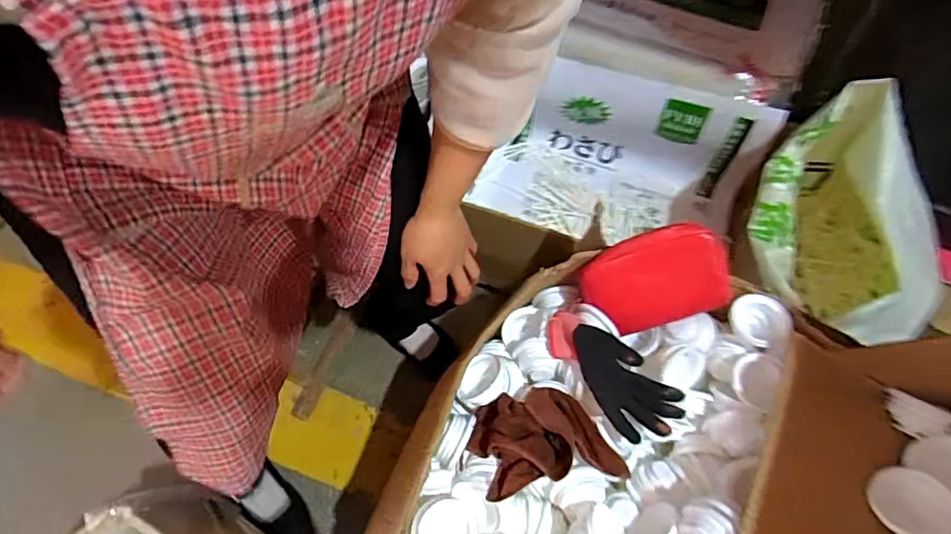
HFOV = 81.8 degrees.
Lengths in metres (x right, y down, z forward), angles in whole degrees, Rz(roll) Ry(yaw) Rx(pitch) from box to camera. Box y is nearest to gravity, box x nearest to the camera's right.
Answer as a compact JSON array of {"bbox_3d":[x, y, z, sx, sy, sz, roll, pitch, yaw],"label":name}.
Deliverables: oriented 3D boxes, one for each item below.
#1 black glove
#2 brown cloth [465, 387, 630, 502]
[{"bbox_3d":[0.188,0.141,0.705,0.087,0.024,0.158,-28,66,-16],"label":"black glove"},{"bbox_3d":[0.089,0.204,0.674,0.189,0.088,0.122,-10,63,-8],"label":"brown cloth"}]

